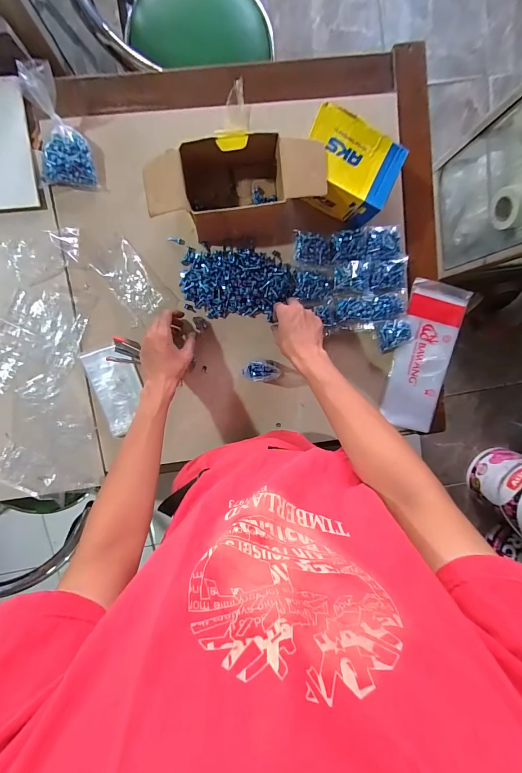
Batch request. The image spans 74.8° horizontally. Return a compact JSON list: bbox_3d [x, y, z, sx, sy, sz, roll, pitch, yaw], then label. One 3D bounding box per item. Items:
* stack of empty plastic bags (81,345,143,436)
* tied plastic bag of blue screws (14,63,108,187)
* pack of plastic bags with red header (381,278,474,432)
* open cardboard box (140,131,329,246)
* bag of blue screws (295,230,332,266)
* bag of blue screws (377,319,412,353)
[{"bbox_3d":[-0.255,0.006,0.610,0.081,0.009,0.150,-19,99,-1],"label":"stack of empty plastic bags"},{"bbox_3d":[-0.318,-0.389,0.521,0.086,0.029,0.159,-9,121,-3],"label":"tied plastic bag of blue screws"},{"bbox_3d":[0.307,-0.057,0.649,0.108,0.022,0.275,14,97,-6],"label":"pack of plastic bags with red header"},{"bbox_3d":[-0.038,-0.301,0.538,0.259,0.098,0.121,-7,98,-3],"label":"open cardboard box"},{"bbox_3d":[0.091,-0.240,0.599,0.065,0.023,0.051,5,98,-5],"label":"bag of blue screws"},{"bbox_3d":[0.246,-0.097,0.629,0.058,0.030,0.054,-16,99,-2],"label":"bag of blue screws"}]

